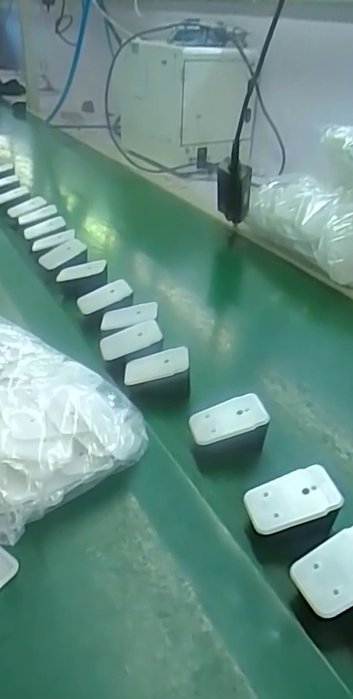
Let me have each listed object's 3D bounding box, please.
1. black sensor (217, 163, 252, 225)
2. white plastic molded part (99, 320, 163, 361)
[{"bbox_3d":[0.096,-0.256,0.879,0.054,0.139,0.025,10,61,10],"label":"black sensor"},{"bbox_3d":[-0.051,-0.010,0.575,0.068,0.005,0.032,-20,58,0],"label":"white plastic molded part"}]

